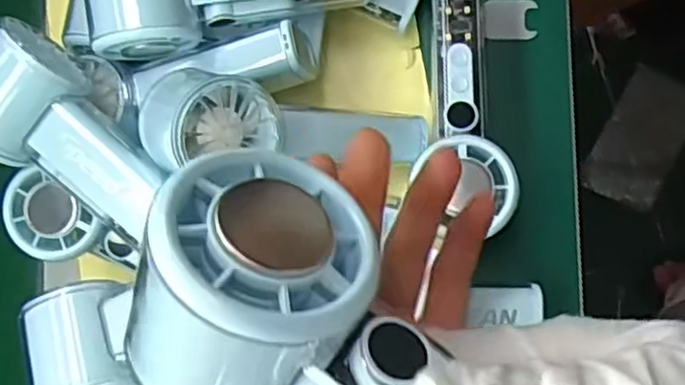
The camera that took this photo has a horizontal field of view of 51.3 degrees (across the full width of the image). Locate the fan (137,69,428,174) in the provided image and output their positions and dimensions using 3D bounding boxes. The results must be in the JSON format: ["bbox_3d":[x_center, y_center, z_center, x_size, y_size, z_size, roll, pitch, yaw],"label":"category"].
[{"bbox_3d":[-0.025,-0.031,0.380,0.154,0.056,0.059,5,89,-25],"label":"fan"}]

